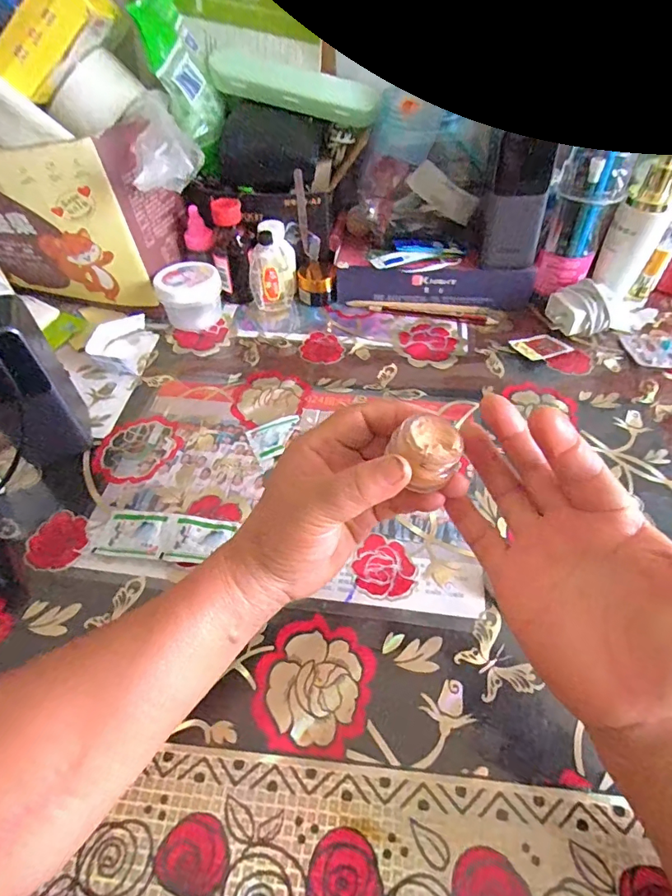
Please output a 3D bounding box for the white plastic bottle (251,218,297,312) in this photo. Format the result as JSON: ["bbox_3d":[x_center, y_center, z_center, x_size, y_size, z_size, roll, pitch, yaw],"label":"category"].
[{"bbox_3d":[-0.070,-0.201,0.525,0.049,0.085,0.042,-7,51,-4],"label":"white plastic bottle"}]

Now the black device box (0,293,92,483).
[{"bbox_3d":[-0.237,-0.044,0.361,0.061,0.144,0.049,-36,58,-25],"label":"black device box"}]

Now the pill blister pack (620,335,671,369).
[{"bbox_3d":[0.340,-0.099,0.480,0.081,0.004,0.054,4,51,5],"label":"pill blister pack"}]

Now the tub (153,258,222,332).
[{"bbox_3d":[-0.160,-0.167,0.518,0.066,0.053,0.064,-23,54,-16],"label":"tub"}]

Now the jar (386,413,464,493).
[{"bbox_3d":[0.044,0.001,0.226,0.030,0.021,0.031,-1,51,1],"label":"jar"}]

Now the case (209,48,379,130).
[{"bbox_3d":[-0.042,-0.364,0.480,0.167,0.030,0.043,11,51,-6],"label":"case"}]

